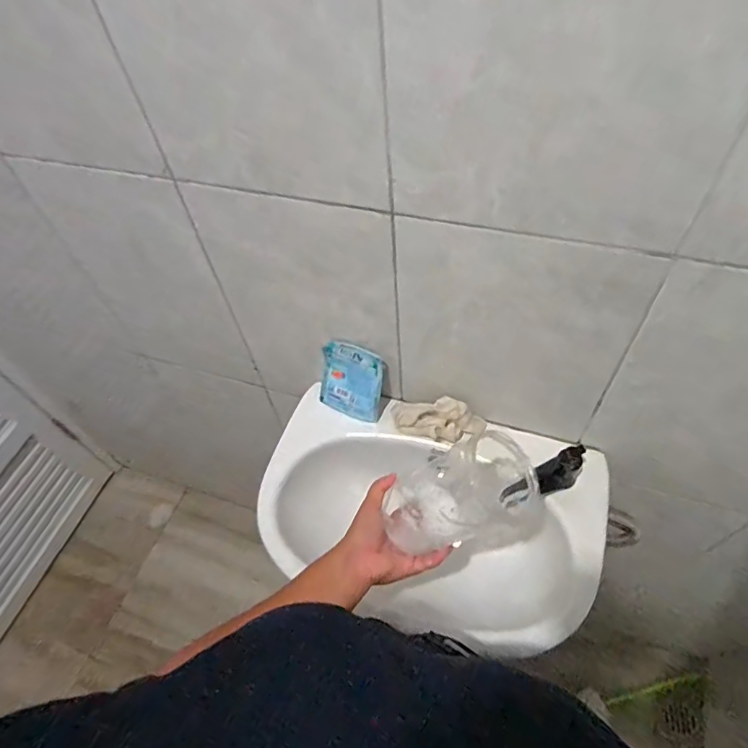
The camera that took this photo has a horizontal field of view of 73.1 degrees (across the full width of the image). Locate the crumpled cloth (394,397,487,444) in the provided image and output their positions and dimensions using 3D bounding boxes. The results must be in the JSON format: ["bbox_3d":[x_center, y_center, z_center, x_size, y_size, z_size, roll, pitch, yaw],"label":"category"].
[{"bbox_3d":[0.085,0.060,0.682,0.128,0.051,0.054,14,57,14],"label":"crumpled cloth"}]

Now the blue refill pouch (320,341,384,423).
[{"bbox_3d":[-0.034,0.007,0.705,0.094,0.115,0.021,23,34,23],"label":"blue refill pouch"}]

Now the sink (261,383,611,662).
[{"bbox_3d":[0.070,0.201,0.707,0.446,0.151,0.266,15,57,15],"label":"sink"}]

